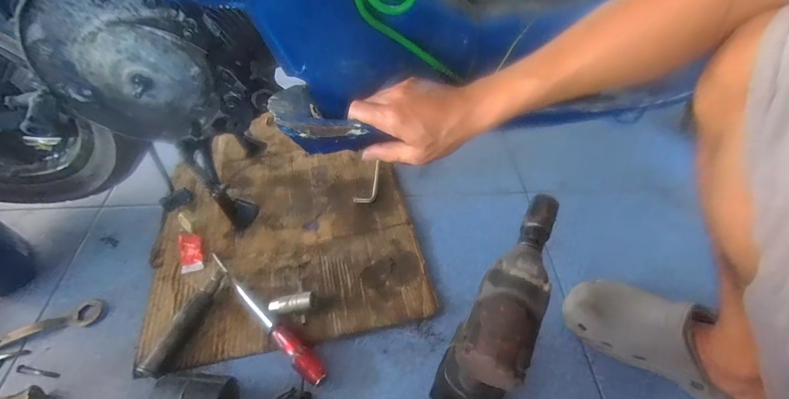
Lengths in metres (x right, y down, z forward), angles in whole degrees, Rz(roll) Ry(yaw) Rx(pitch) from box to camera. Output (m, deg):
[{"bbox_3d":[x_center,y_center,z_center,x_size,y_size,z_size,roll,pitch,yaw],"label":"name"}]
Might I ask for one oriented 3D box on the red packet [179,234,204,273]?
[{"bbox_3d":[-0.337,0.087,0.616,0.033,0.010,0.070,-16,53,-14],"label":"red packet"}]

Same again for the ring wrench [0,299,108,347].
[{"bbox_3d":[-0.520,0.185,0.534,0.182,0.014,0.039,-14,52,-13],"label":"ring wrench"}]

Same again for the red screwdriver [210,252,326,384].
[{"bbox_3d":[-0.191,0.162,0.549,0.029,0.025,0.272,-36,60,-27],"label":"red screwdriver"}]

